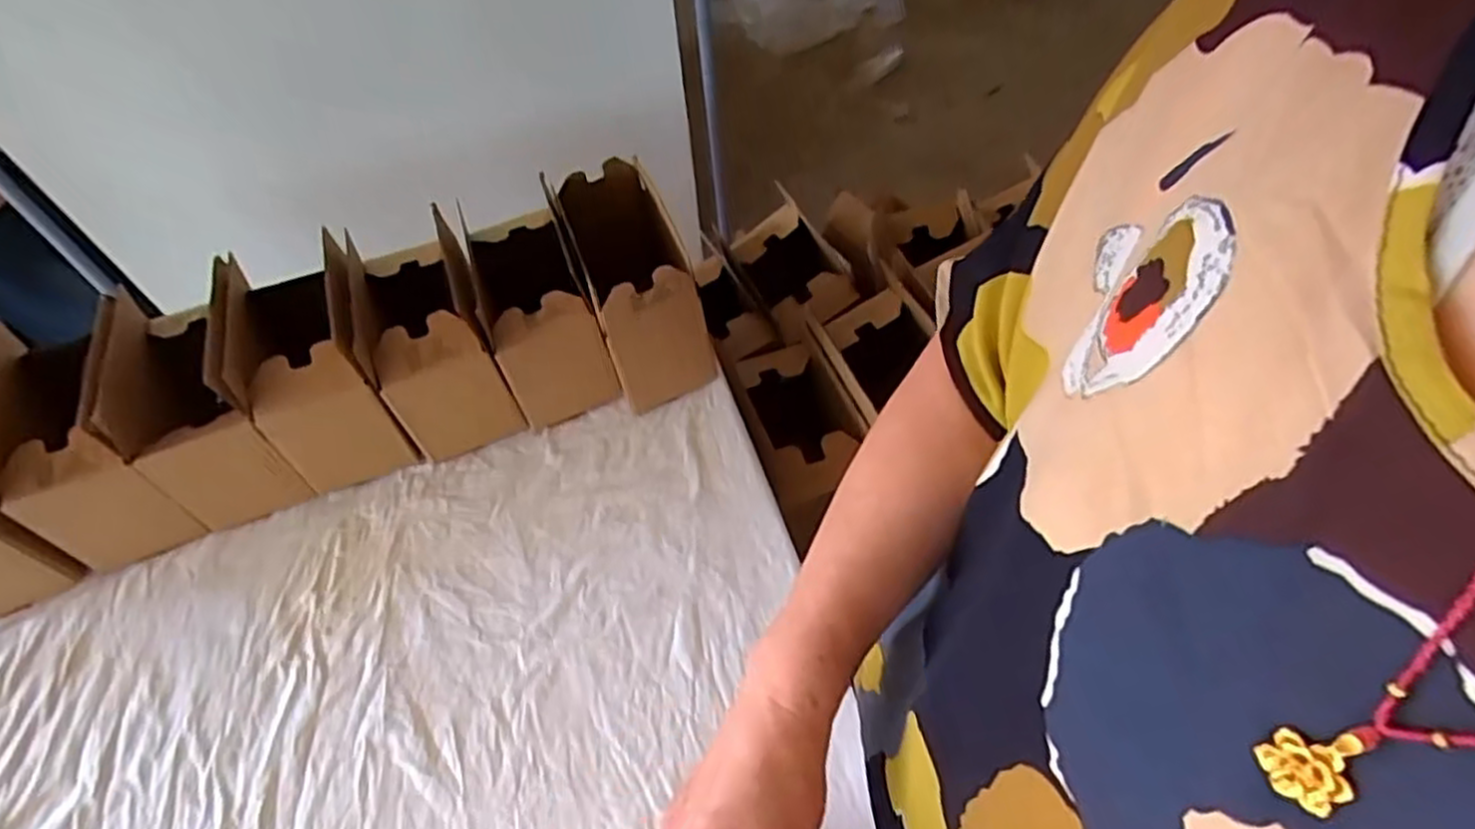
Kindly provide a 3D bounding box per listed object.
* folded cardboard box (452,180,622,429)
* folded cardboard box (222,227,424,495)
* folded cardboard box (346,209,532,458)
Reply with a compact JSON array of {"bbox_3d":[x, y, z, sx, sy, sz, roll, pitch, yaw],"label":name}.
[{"bbox_3d":[-0.218,-0.102,0.850,0.109,0.149,0.179,-19,52,-10],"label":"folded cardboard box"},{"bbox_3d":[-0.434,-0.051,0.802,0.127,0.186,0.211,-24,53,-14],"label":"folded cardboard box"},{"bbox_3d":[-0.327,-0.079,0.829,0.113,0.173,0.196,-21,52,-12],"label":"folded cardboard box"}]

